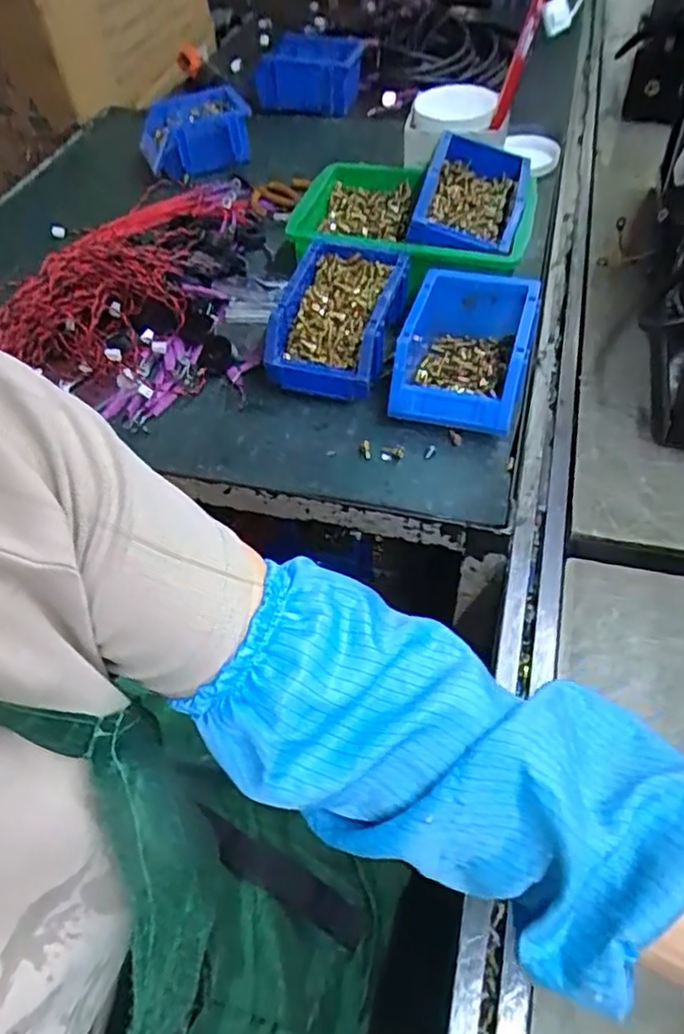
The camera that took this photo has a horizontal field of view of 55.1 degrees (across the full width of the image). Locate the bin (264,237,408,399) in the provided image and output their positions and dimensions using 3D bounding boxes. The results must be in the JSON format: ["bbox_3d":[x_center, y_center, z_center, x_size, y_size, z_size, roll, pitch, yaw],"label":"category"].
[{"bbox_3d":[-0.003,-0.190,0.649,0.111,0.079,0.160,9,53,11],"label":"bin"}]

